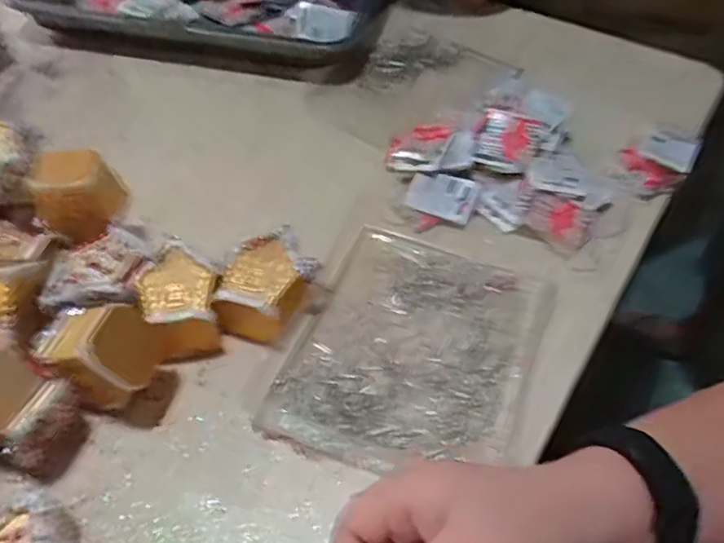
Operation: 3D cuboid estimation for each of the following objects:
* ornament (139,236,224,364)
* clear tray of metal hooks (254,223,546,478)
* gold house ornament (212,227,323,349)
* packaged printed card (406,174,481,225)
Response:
[{"bbox_3d":[-0.131,0.023,0.440,0.057,0.051,0.080,-11,51,-11],"label":"ornament"},{"bbox_3d":[0.039,0.057,0.441,0.162,0.013,0.201,19,52,14],"label":"clear tray of metal hooks"},{"bbox_3d":[-0.068,0.011,0.447,0.065,0.043,0.085,8,50,5],"label":"gold house ornament"},{"bbox_3d":[0.071,-0.067,0.527,0.061,0.007,0.041,13,76,13],"label":"packaged printed card"}]

